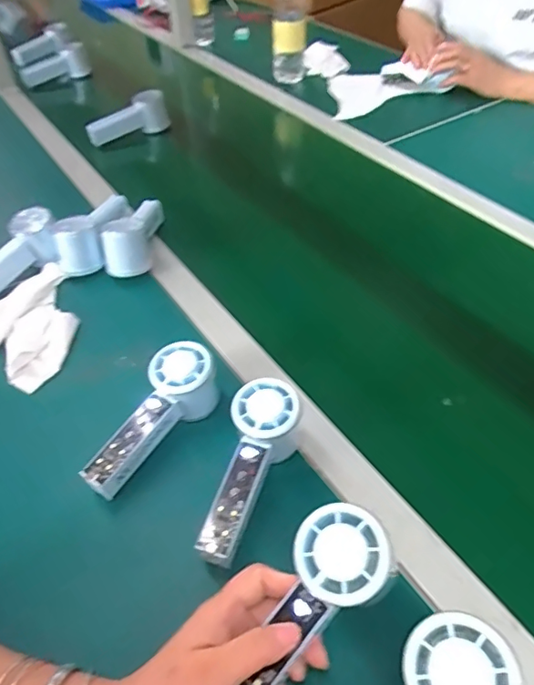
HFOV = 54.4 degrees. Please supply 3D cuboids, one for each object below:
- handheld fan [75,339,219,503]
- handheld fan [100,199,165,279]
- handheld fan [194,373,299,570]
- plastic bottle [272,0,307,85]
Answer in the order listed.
[{"bbox_3d":[-0.102,0.072,0.479,0.050,0.062,0.152,27,68,25],"label":"handheld fan"},{"bbox_3d":[-0.172,-0.151,0.687,0.055,0.058,0.146,2,46,4],"label":"handheld fan"},{"bbox_3d":[-0.014,0.108,0.439,0.054,0.054,0.152,15,64,16],"label":"handheld fan"},{"bbox_3d":[0.046,-0.670,1.075,0.069,0.217,0.082,2,46,4],"label":"plastic bottle"}]

